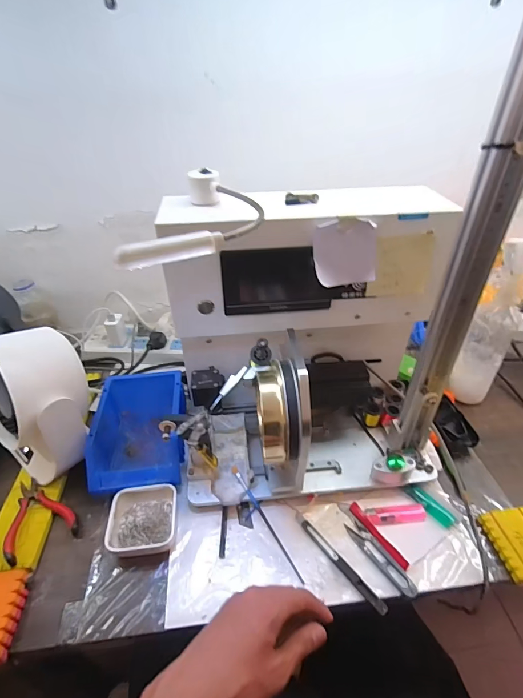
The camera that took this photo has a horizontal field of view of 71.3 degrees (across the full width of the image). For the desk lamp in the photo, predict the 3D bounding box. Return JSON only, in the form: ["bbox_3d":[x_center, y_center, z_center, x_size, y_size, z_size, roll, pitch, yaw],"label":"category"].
[{"bbox_3d":[-0.048,-0.133,0.354,0.099,0.034,0.220,3,38,6],"label":"desk lamp"}]

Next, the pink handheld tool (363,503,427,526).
[{"bbox_3d":[0.177,0.216,0.479,0.079,0.008,0.024,-6,37,-4],"label":"pink handheld tool"}]

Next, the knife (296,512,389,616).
[{"bbox_3d":[0.092,0.254,0.444,0.012,0.008,0.143,-25,42,-28],"label":"knife"}]

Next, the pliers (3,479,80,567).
[{"bbox_3d":[-0.300,0.221,0.489,0.082,0.015,0.108,-23,41,-26],"label":"pliers"}]

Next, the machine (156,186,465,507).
[{"bbox_3d":[0.058,0.009,0.480,0.342,0.350,0.242,-6,37,-5],"label":"machine"}]

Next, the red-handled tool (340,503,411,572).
[{"bbox_3d":[0.141,0.232,0.465,0.016,0.008,0.105,-22,41,-24],"label":"red-handled tool"}]

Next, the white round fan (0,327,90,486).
[{"bbox_3d":[-0.321,0.075,0.524,0.175,0.206,0.117,23,44,31],"label":"white round fan"}]

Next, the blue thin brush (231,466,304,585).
[{"bbox_3d":[0.004,0.222,0.475,0.008,0.012,0.164,-23,53,-25],"label":"blue thin brush"}]

